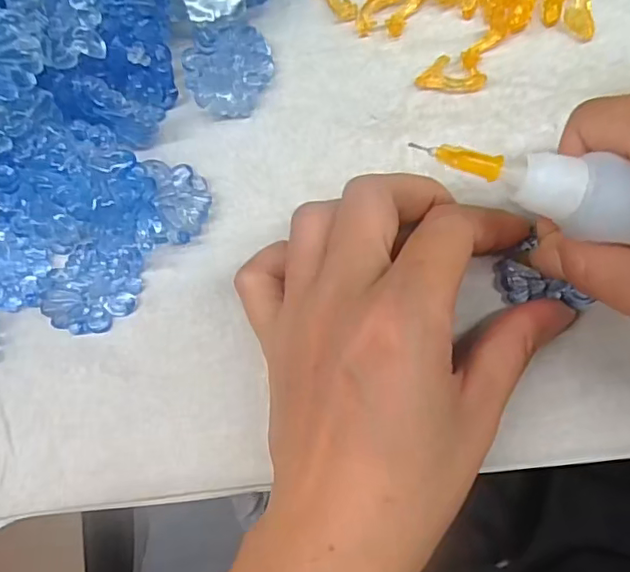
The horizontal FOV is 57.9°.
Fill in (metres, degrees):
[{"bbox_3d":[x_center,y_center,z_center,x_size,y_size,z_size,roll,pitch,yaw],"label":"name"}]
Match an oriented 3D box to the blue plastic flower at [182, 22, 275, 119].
[{"bbox_3d":[-0.031,-0.079,0.208,0.031,0.004,0.033,-9,91,-15],"label":"blue plastic flower"}]

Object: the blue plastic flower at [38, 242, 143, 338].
[{"bbox_3d":[-0.082,0.001,0.208,0.032,0.005,0.033,12,85,8],"label":"blue plastic flower"}]

